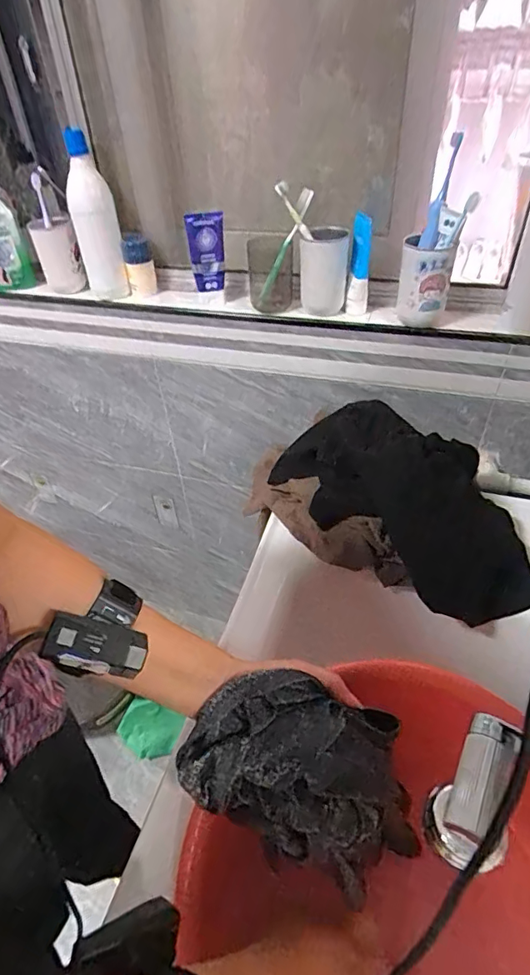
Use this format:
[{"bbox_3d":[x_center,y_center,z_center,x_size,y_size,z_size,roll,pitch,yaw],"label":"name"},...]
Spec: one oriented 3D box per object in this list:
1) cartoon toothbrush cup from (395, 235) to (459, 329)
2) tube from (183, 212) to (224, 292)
[{"bbox_3d":[0.254,-0.327,0.796,0.077,0.121,0.092,11,46,15],"label":"cartoon toothbrush cup"},{"bbox_3d":[-0.100,-0.404,0.855,0.061,0.119,0.052,-6,44,-3],"label":"tube"}]

